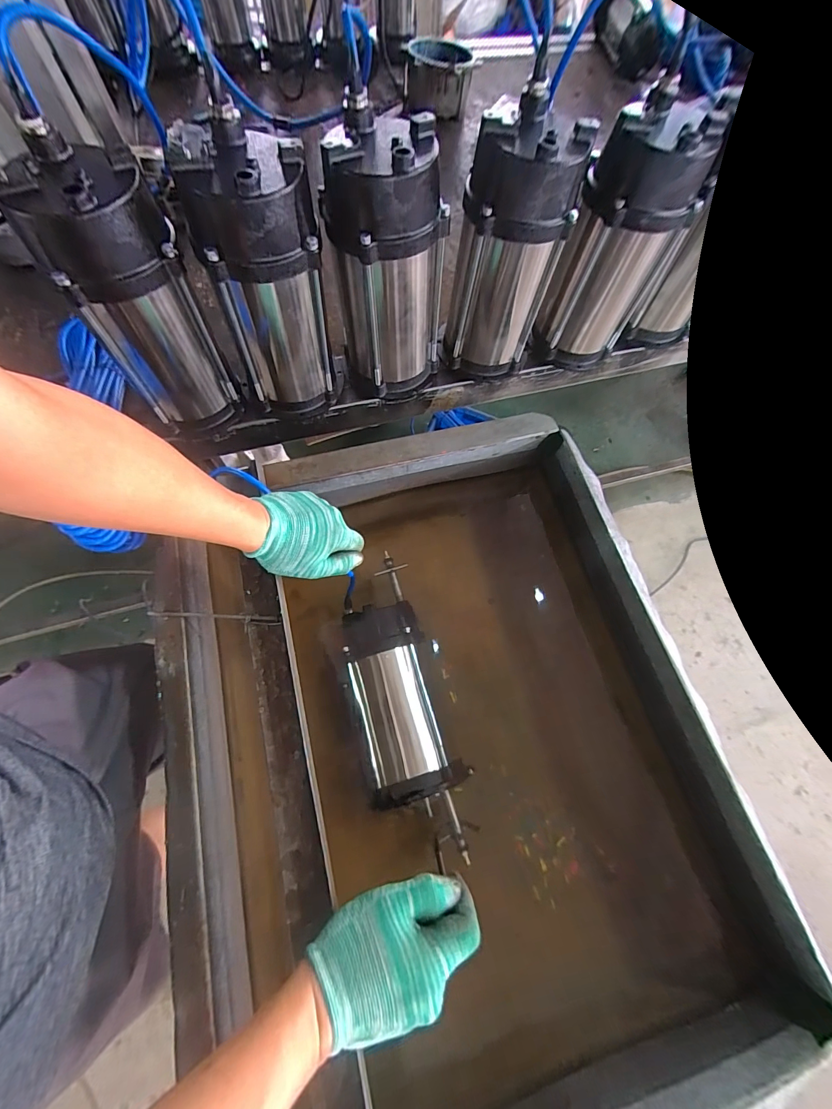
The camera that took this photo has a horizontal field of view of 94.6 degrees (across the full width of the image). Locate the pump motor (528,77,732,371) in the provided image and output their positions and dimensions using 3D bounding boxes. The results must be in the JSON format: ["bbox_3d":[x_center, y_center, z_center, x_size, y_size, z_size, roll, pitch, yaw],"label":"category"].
[{"bbox_3d":[0.250,-0.376,0.495,0.118,0.248,0.107,27,71,8],"label":"pump motor"}]

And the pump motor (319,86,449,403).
[{"bbox_3d":[-0.034,-0.326,0.461,0.128,0.250,0.113,-1,70,-3],"label":"pump motor"}]

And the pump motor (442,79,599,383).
[{"bbox_3d":[0.111,-0.365,0.487,0.123,0.248,0.114,13,70,3],"label":"pump motor"}]

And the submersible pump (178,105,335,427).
[{"bbox_3d":[-0.156,-0.287,0.445,0.111,0.257,0.108,4,69,-1],"label":"submersible pump"}]

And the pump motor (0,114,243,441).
[{"bbox_3d":[-0.291,-0.259,0.423,0.115,0.253,0.100,-24,72,-10],"label":"pump motor"}]

